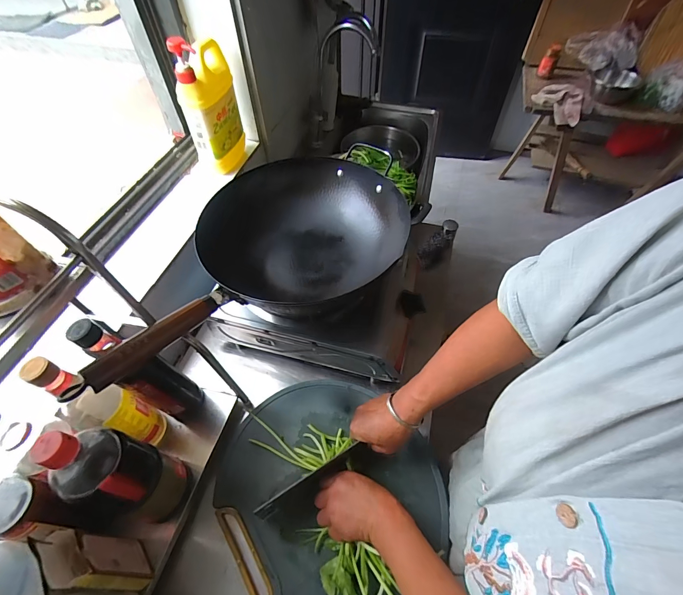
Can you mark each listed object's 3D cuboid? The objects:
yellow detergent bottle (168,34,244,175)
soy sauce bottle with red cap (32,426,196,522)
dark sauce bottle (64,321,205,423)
[{"bbox_3d":[-0.263,-0.384,0.719,0.064,0.257,0.132,14,55,10],"label":"yellow detergent bottle"},{"bbox_3d":[-0.273,0.221,0.438,0.083,0.214,0.078,14,55,10],"label":"soy sauce bottle with red cap"},{"bbox_3d":[-0.277,0.115,0.503,0.072,0.253,0.057,-17,55,-12],"label":"dark sauce bottle"}]

